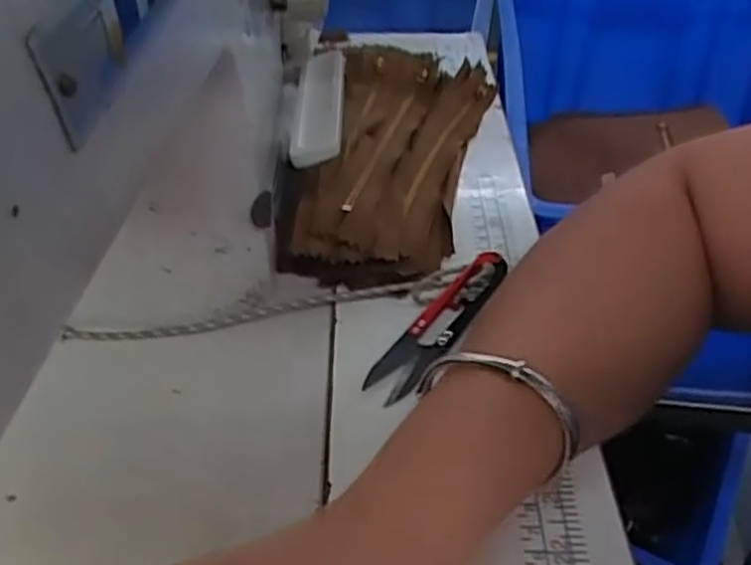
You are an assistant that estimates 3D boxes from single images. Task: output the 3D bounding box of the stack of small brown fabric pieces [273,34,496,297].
[{"bbox_3d":[0.010,-0.084,0.474,0.103,0.042,0.230,8,40,10],"label":"stack of small brown fabric pieces"}]

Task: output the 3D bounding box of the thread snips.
[{"bbox_3d":[0.032,0.018,0.362,0.023,0.013,0.099,26,46,28],"label":"thread snips"}]

